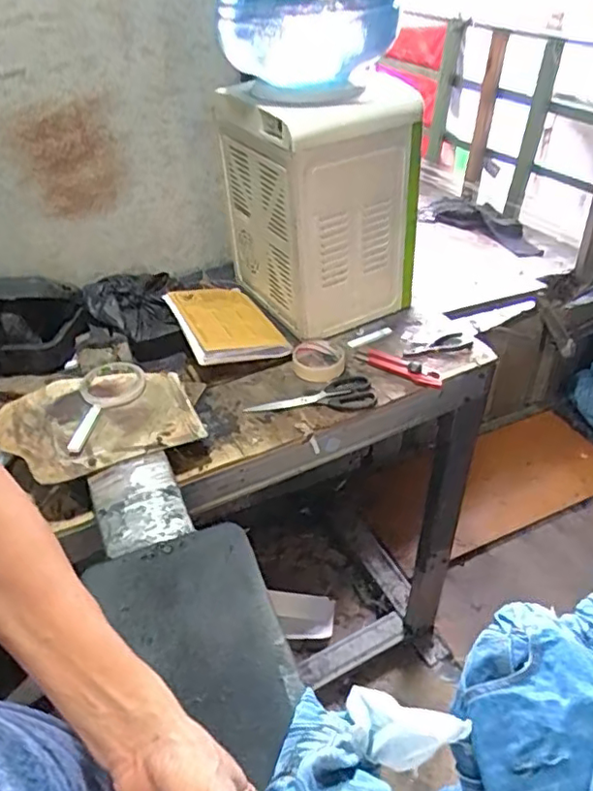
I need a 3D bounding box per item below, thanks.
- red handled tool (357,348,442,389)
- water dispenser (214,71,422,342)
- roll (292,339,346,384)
[{"bbox_3d":[0.155,-0.042,0.926,0.138,0.016,0.034,24,47,30],"label":"red handled tool"},{"bbox_3d":[0.041,-0.296,0.914,0.224,0.334,0.247,-18,41,-16],"label":"water dispenser"},{"bbox_3d":[0.034,-0.052,0.937,0.081,0.027,0.080,-2,39,3],"label":"roll"}]

